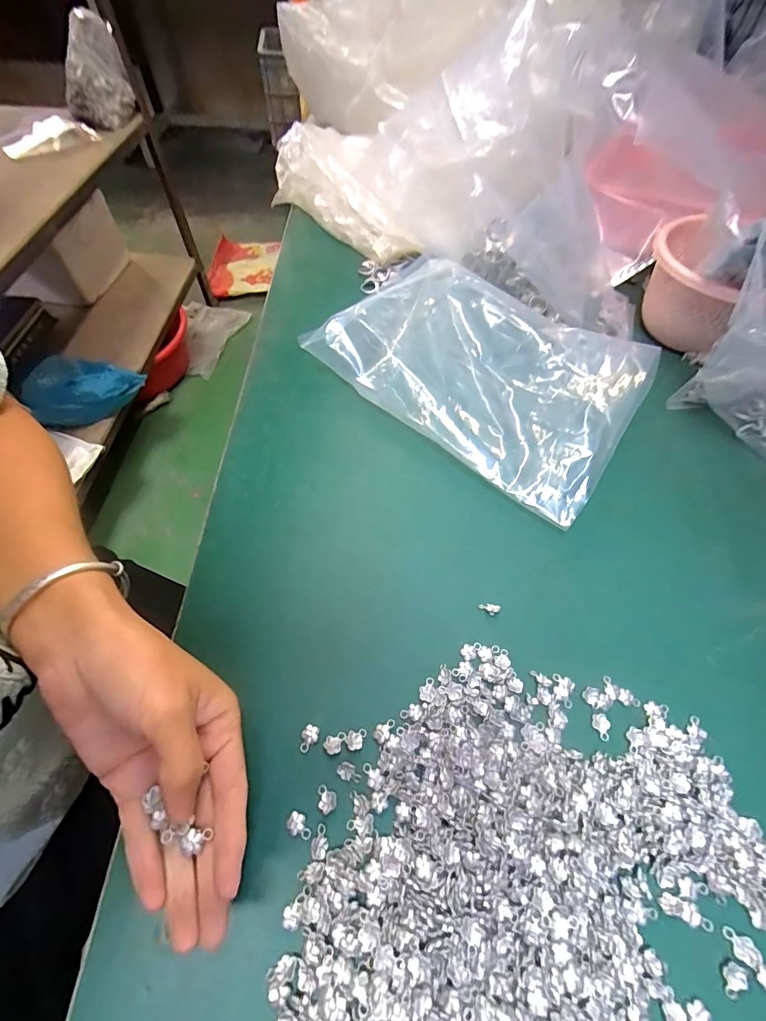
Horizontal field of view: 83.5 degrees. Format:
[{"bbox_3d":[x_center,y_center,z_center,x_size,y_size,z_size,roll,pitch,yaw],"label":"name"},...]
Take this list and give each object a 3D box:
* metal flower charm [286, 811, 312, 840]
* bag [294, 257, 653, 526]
[{"bbox_3d":[-0.046,0.172,0.235,0.014,0.004,0.010,17,59,8],"label":"metal flower charm"},{"bbox_3d":[0.087,-0.148,0.415,0.312,0.054,0.212,36,63,18],"label":"bag"}]

